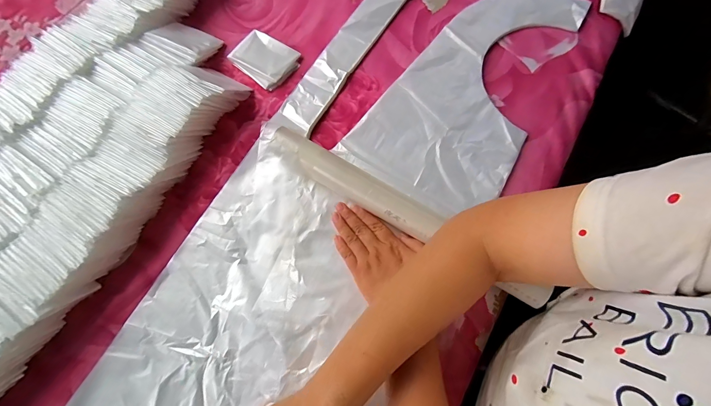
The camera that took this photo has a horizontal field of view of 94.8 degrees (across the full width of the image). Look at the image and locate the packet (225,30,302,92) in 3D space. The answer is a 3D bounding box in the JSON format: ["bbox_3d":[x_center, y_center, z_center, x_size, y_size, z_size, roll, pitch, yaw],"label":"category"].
[{"bbox_3d":[-0.132,-0.211,0.476,0.085,0.011,0.070,35,76,11],"label":"packet"}]

